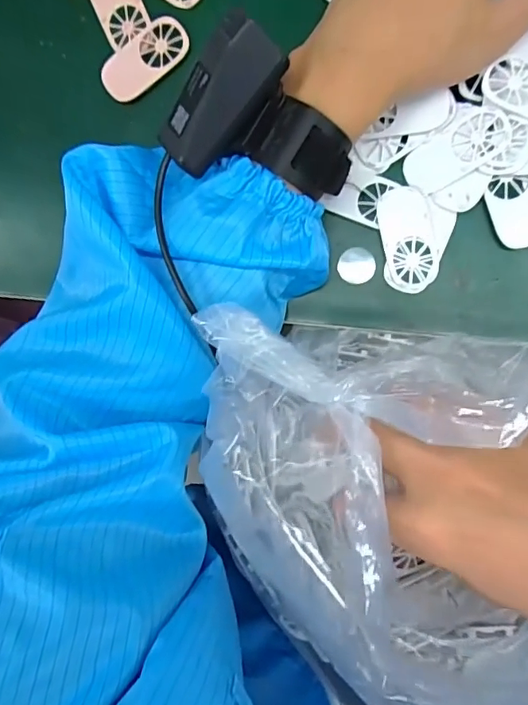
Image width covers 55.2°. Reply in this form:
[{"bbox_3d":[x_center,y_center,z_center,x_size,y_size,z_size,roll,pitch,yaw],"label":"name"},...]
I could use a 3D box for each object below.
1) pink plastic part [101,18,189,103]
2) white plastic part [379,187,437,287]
[{"bbox_3d":[-0.073,-0.180,0.311,0.058,0.004,0.030,-34,88,9],"label":"pink plastic part"},{"bbox_3d":[0.085,-0.068,0.297,0.029,0.004,0.057,-13,91,9],"label":"white plastic part"}]

